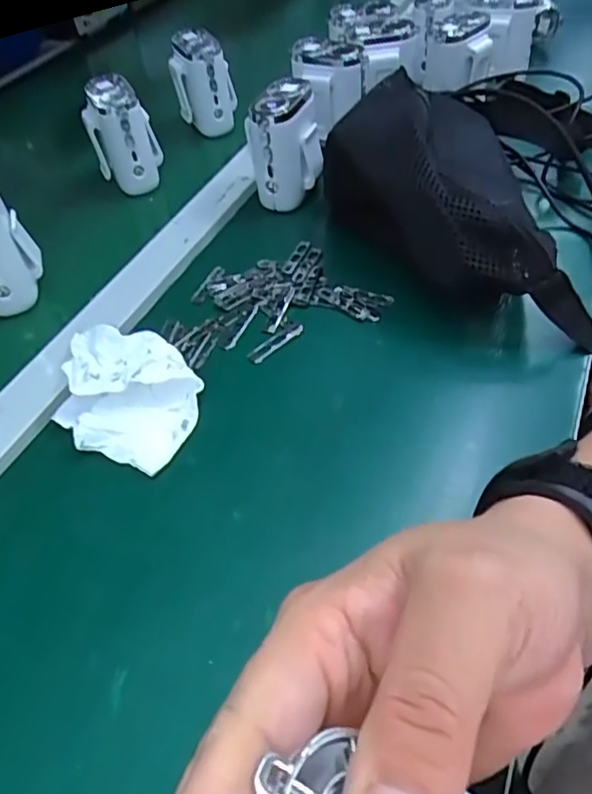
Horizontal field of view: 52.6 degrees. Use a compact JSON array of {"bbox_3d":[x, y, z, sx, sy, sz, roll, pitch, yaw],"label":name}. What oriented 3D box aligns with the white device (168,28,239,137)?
[{"bbox_3d":[-0.096,-0.320,0.611,0.060,0.081,0.056,-14,49,-7],"label":"white device"}]

